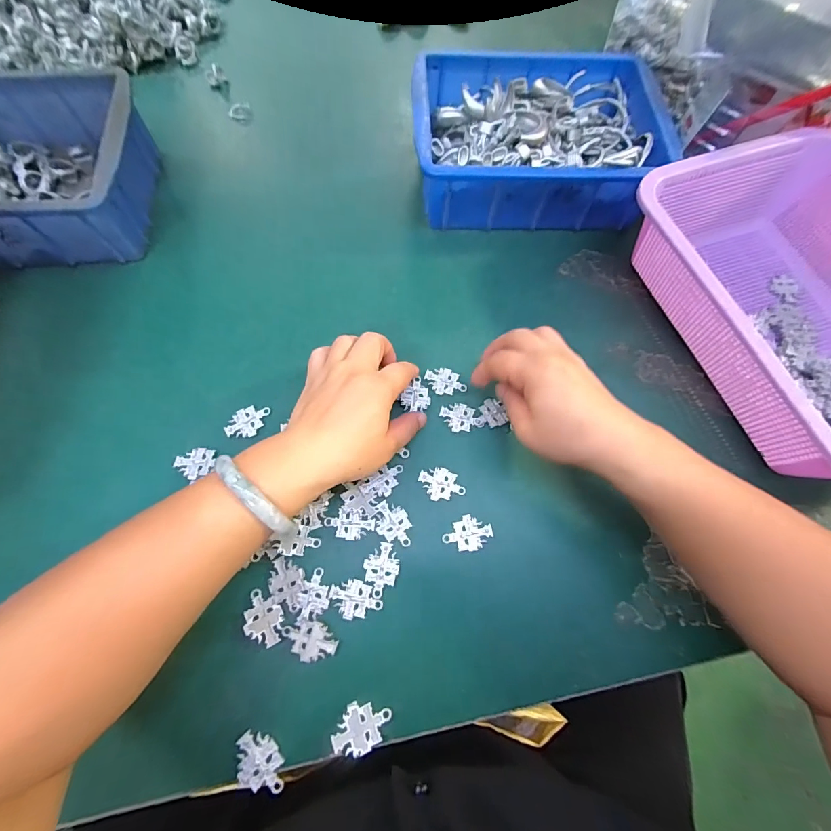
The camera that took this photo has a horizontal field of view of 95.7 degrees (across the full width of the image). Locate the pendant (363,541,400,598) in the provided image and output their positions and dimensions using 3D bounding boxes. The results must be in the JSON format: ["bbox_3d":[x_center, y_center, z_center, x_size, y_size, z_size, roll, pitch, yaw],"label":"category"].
[{"bbox_3d":[-0.025,0.113,0.278,0.025,0.004,0.037,6,70,0],"label":"pendant"}]

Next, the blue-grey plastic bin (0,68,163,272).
[{"bbox_3d":[-0.384,-0.227,0.357,0.242,0.069,0.178,-4,70,-4],"label":"blue-grey plastic bin"}]

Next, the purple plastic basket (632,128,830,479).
[{"bbox_3d":[0.330,-0.091,0.324,0.220,0.090,0.295,-19,72,-9],"label":"purple plastic basket"}]

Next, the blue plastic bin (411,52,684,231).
[{"bbox_3d":[0.123,-0.290,0.396,0.244,0.079,0.180,0,70,-2],"label":"blue plastic bin"}]

